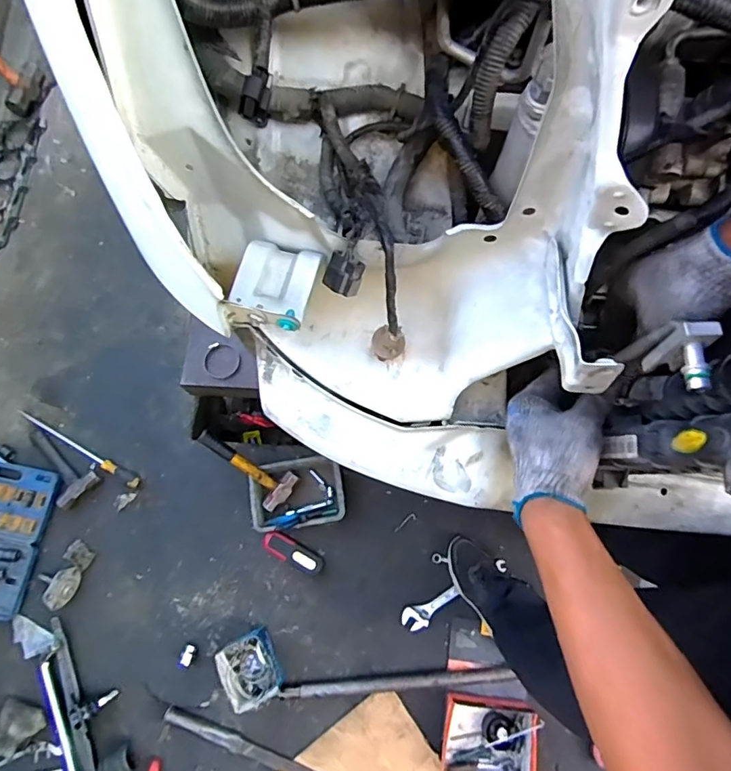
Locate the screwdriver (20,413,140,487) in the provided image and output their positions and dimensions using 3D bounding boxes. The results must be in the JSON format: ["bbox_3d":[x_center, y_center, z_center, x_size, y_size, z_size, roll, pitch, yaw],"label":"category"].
[{"bbox_3d":[-0.811,0.176,1.440,0.418,0.027,0.035,27,76,7],"label":"screwdriver"}]

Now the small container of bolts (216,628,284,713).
[{"bbox_3d":[-0.280,0.695,1.263,0.127,0.097,0.159,-23,76,-7],"label":"small container of bolts"}]

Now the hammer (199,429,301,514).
[{"bbox_3d":[-0.317,0.212,1.345,0.281,0.043,0.113,38,79,-14],"label":"hammer"}]

